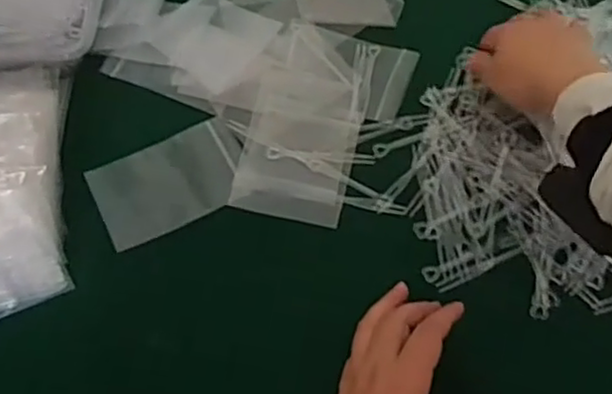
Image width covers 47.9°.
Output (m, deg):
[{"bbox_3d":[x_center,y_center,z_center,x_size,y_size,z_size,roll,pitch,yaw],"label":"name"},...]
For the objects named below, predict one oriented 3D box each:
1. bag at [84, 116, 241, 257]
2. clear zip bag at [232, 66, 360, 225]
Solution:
[{"bbox_3d":[-0.106,-0.013,0.542,0.116,0.007,0.081,-24,62,-13],"label":"bag"},{"bbox_3d":[-0.005,-0.043,0.560,0.087,0.009,0.142,11,58,3],"label":"clear zip bag"}]

